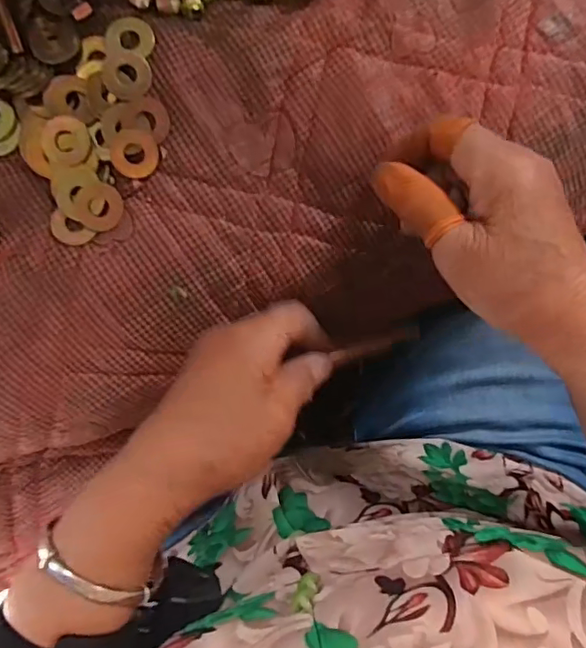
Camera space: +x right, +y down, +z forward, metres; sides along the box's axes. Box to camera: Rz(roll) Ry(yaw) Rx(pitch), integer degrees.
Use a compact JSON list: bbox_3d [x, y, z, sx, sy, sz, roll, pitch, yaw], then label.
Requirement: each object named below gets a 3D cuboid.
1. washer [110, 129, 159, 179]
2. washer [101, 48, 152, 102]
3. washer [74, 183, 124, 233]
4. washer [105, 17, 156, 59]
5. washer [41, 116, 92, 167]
[{"bbox_3d":[-0.083,-0.089,0.292,0.024,0.004,0.024,-6,92,0],"label":"washer"},{"bbox_3d":[-0.086,-0.130,0.290,0.024,0.004,0.026,-13,90,-4],"label":"washer"},{"bbox_3d":[-0.101,-0.061,0.290,0.024,0.004,0.025,-6,92,0],"label":"washer"},{"bbox_3d":[-0.085,-0.150,0.292,0.025,0.004,0.022,7,81,-1],"label":"washer"},{"bbox_3d":[-0.117,-0.094,0.286,0.024,0.005,0.024,0,92,0],"label":"washer"}]

